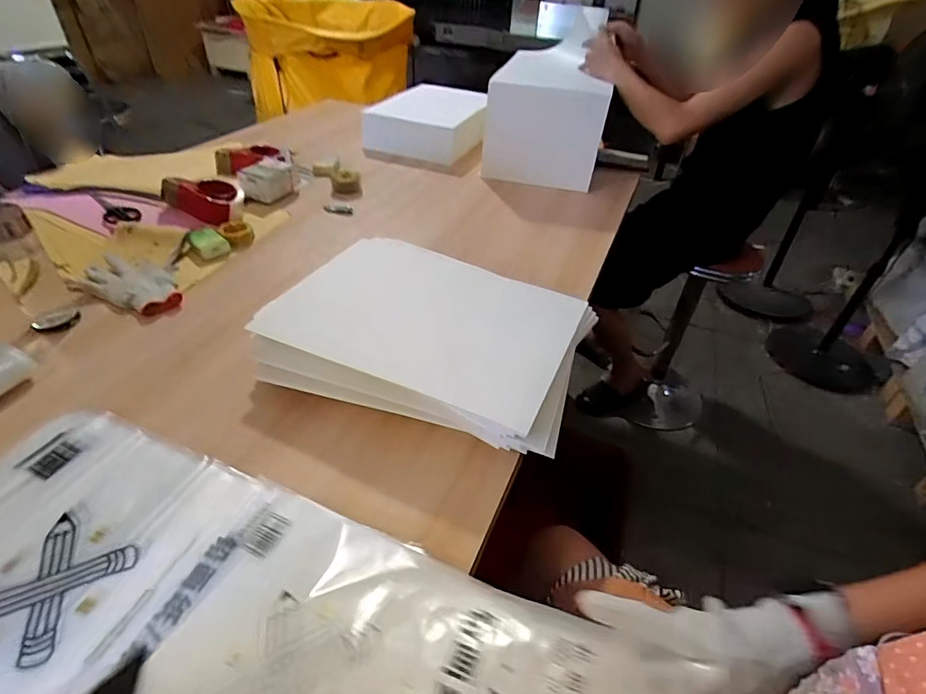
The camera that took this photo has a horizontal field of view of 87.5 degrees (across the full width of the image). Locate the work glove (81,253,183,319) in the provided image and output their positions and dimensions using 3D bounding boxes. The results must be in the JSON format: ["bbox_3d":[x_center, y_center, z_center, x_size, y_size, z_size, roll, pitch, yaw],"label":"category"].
[{"bbox_3d":[-0.564,-0.112,0.848,0.183,0.033,0.105,20,43,19],"label":"work glove"}]

